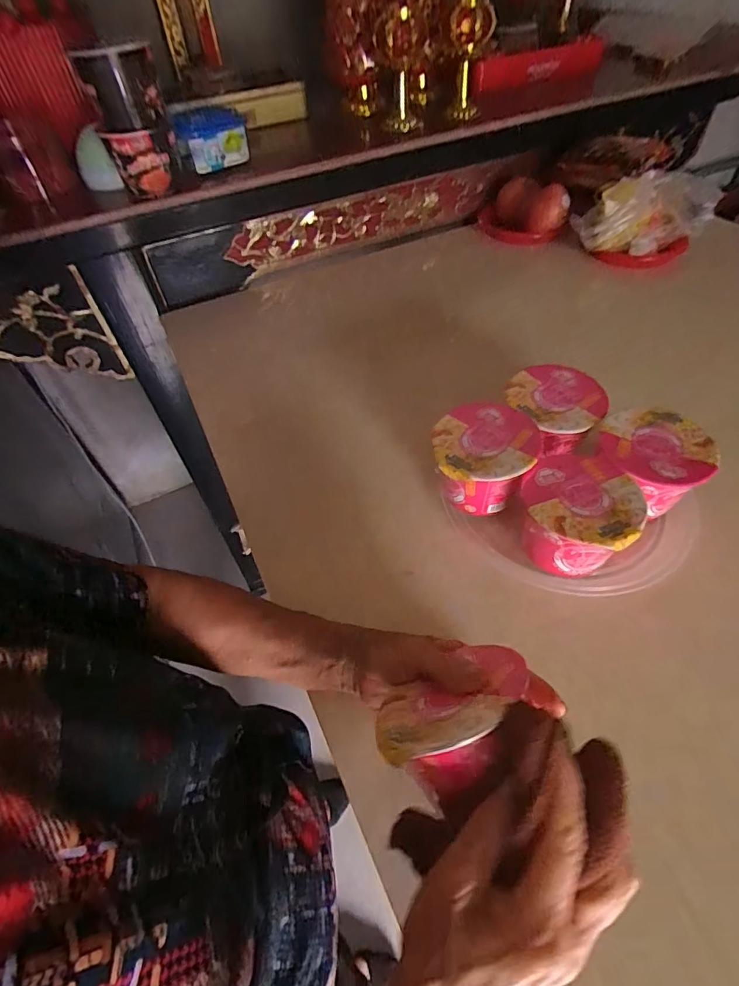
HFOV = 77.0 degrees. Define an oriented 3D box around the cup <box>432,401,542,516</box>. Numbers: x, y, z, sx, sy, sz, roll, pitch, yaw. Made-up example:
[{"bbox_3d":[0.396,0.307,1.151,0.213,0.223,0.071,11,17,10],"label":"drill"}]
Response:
[{"bbox_3d":[0.109,-0.033,0.449,0.092,0.065,0.097,-2,51,3],"label":"cup"}]

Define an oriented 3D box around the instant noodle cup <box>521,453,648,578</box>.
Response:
[{"bbox_3d":[0.179,0.024,0.411,0.092,0.066,0.098,-2,51,3],"label":"instant noodle cup"}]

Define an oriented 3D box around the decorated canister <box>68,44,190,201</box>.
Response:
[{"bbox_3d":[-0.300,-0.474,0.594,0.090,0.150,0.082,-20,53,-11],"label":"decorated canister"}]

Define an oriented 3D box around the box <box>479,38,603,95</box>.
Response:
[{"bbox_3d":[0.333,-0.829,0.908,0.300,0.052,0.049,-28,55,-17],"label":"box"}]

